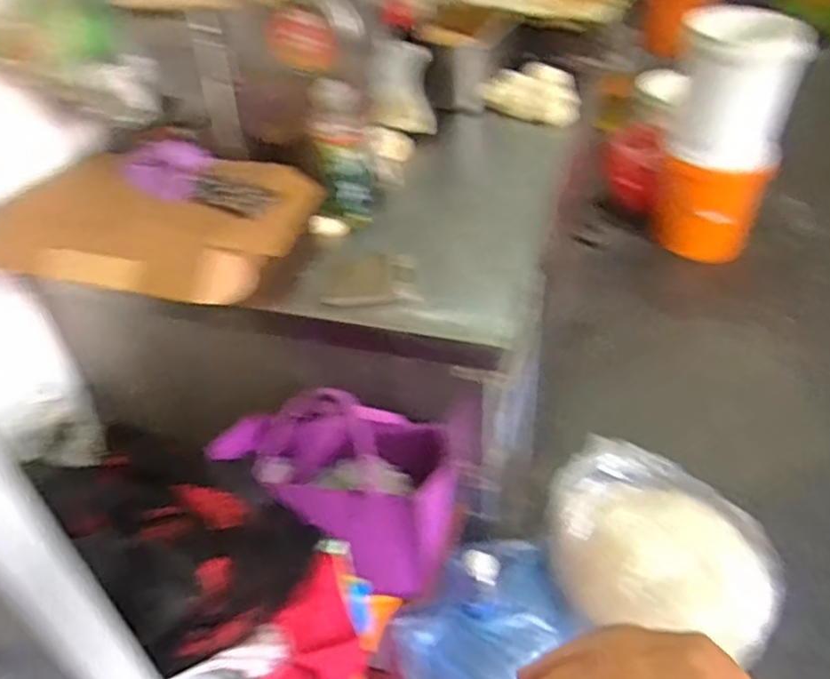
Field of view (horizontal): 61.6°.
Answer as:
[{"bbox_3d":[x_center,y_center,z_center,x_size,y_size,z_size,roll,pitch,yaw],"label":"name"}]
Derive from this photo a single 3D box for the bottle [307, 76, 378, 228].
[{"bbox_3d":[-0.115,-0.303,1.117,0.089,0.216,0.093,-8,40,-2],"label":"bottle"}]

